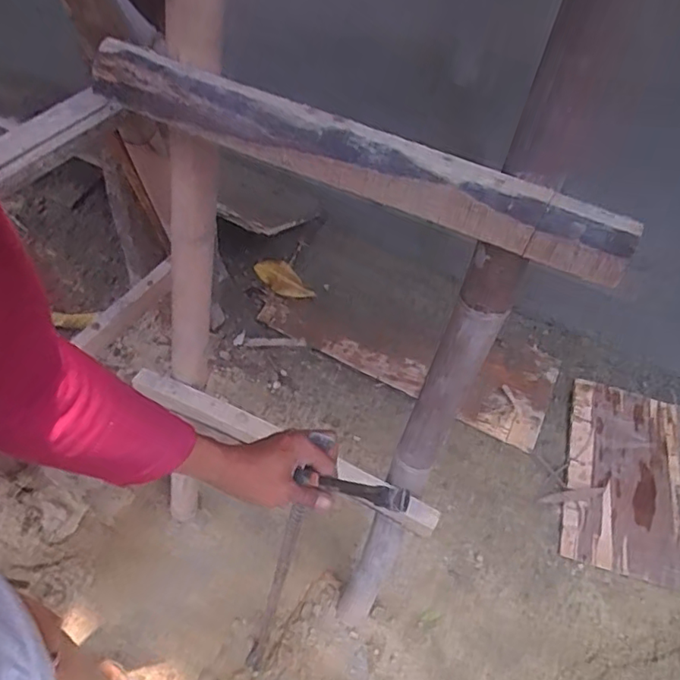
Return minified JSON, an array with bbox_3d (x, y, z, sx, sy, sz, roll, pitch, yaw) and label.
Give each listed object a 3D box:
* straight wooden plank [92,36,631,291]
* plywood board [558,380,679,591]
[{"bbox_3d":[0.005,-0.185,0.574,0.569,0.058,0.049,22,57,11],"label":"straight wooden plank"},{"bbox_3d":[0.713,0.333,1.420,0.306,0.025,0.465,16,56,7],"label":"plywood board"}]

